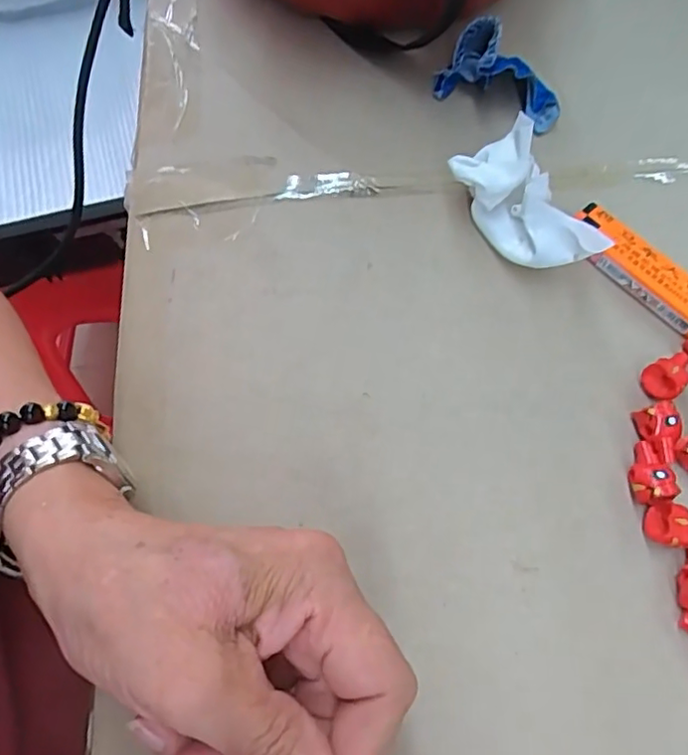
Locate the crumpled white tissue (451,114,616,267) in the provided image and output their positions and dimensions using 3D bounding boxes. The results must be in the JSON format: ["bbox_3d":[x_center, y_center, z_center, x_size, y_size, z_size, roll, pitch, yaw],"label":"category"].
[{"bbox_3d":[0.085,-0.079,0.274,0.030,0.044,0.075,-31,68,-12],"label":"crumpled white tissue"}]

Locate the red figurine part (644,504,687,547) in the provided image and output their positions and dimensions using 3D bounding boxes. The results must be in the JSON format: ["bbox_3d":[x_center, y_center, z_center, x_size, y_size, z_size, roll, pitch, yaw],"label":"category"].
[{"bbox_3d":[0.134,0.059,0.232,0.027,0.015,0.015,2,65,3],"label":"red figurine part"}]

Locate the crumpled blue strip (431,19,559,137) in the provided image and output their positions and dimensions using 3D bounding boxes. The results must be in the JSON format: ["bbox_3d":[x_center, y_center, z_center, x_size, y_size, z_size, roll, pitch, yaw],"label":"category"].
[{"bbox_3d":[0.090,-0.166,0.327,0.069,0.042,0.027,28,69,-1],"label":"crumpled blue strip"}]

